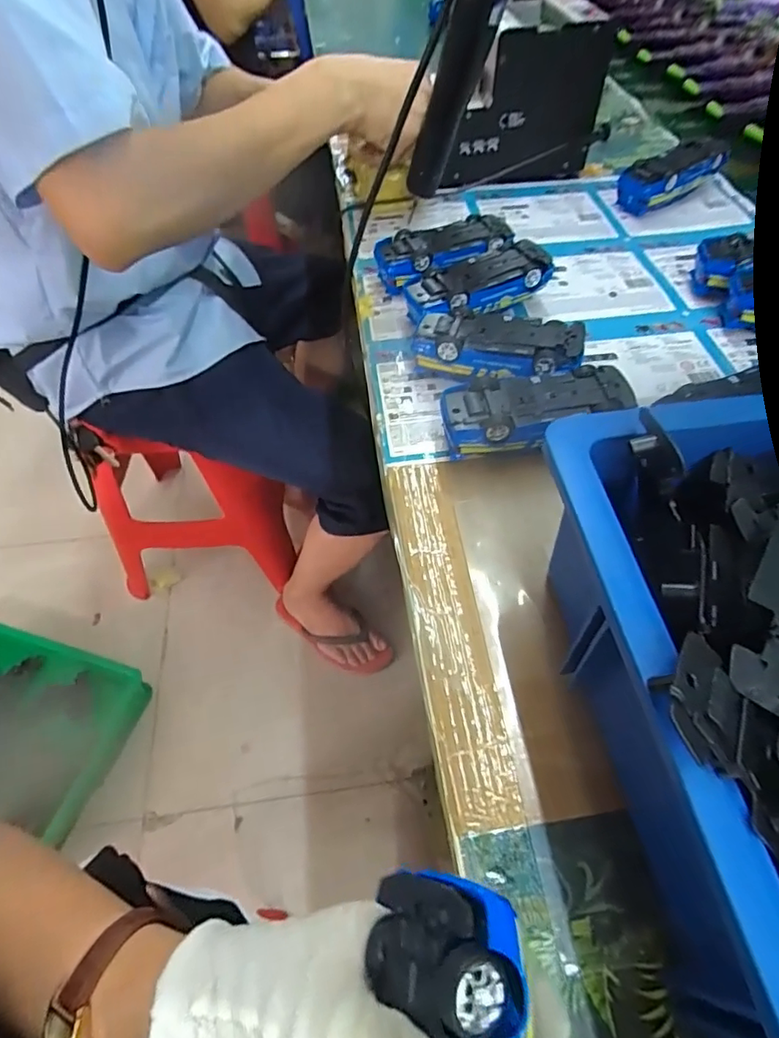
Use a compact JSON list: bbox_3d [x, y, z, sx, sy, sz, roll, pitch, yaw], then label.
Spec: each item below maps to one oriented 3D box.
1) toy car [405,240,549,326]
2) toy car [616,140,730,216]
[{"bbox_3d":[0.081,-0.196,0.482,0.129,0.047,0.065,-21,57,-12],"label":"toy car"},{"bbox_3d":[0.318,-0.386,0.612,0.127,0.042,0.056,-33,60,-19],"label":"toy car"}]

